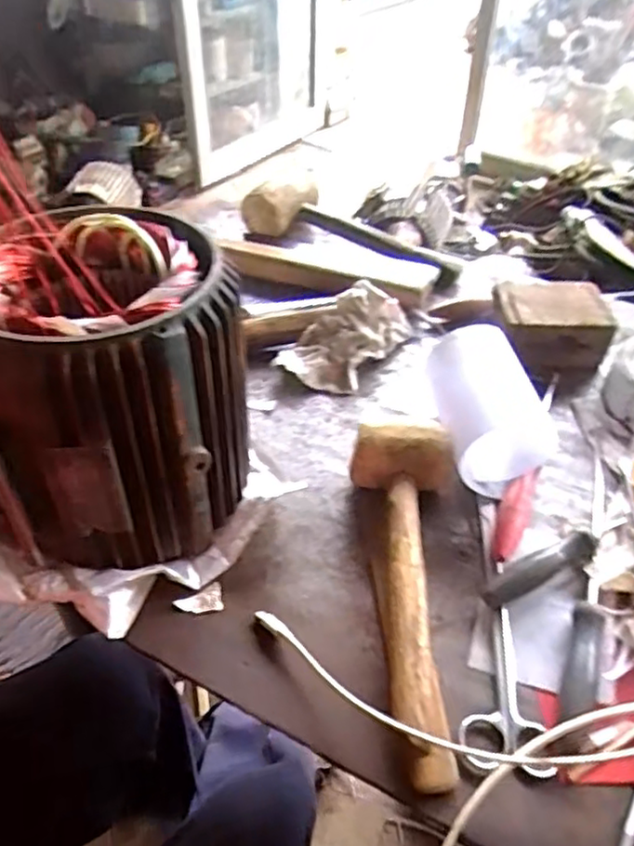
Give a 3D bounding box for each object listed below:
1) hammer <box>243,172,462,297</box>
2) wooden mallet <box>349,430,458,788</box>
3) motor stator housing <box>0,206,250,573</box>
[{"bbox_3d":[0.038,-0.236,0.813,0.271,0.063,0.118,33,52,29],"label":"hammer"},{"bbox_3d":[0.070,0.102,0.459,0.078,0.053,0.264,-1,43,-2],"label":"wooden mallet"},{"bbox_3d":[-0.151,-0.011,0.449,0.179,0.195,0.192,1,43,-1],"label":"motor stator housing"}]

